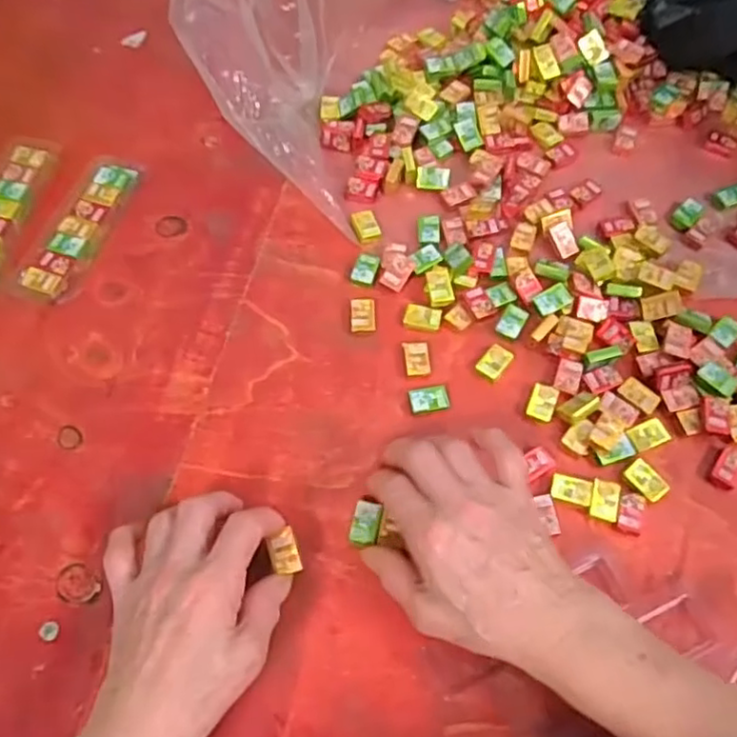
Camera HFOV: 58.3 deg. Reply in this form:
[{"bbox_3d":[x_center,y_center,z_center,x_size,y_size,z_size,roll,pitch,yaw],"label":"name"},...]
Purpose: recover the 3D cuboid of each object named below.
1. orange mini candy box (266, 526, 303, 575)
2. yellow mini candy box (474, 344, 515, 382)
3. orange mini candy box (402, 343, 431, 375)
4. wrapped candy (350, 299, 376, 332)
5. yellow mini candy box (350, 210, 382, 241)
[{"bbox_3d":[-0.049,0.107,0.383,0.016,0.005,0.024,-17,65,-8],"label":"orange mini candy box"},{"bbox_3d":[0.089,-0.005,0.461,0.018,0.004,0.025,38,69,16],"label":"yellow mini candy box"},{"bbox_3d":[0.034,-0.007,0.464,0.018,0.005,0.028,-7,64,-4],"label":"orange mini candy box"},{"bbox_3d":[-0.004,-0.039,0.479,0.018,0.005,0.027,-2,64,-2],"label":"wrapped candy"},{"bbox_3d":[-0.002,-0.111,0.513,0.019,0.004,0.027,-17,65,-8],"label":"yellow mini candy box"}]

